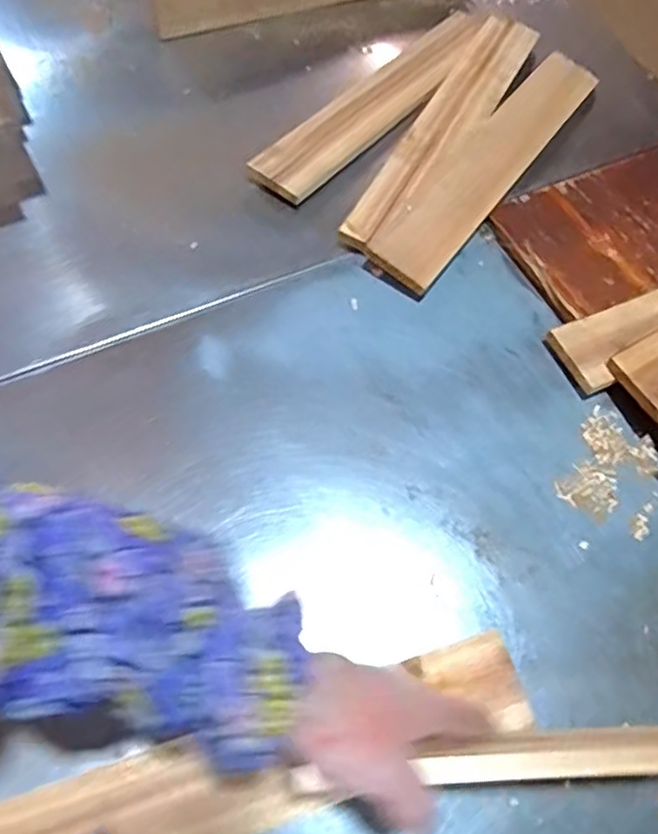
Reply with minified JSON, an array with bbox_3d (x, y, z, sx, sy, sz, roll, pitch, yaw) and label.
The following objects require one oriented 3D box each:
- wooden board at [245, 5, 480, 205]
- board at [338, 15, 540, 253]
[{"bbox_3d":[0.063,-0.414,0.820,0.076,0.025,0.413,39,69,16],"label":"wooden board"},{"bbox_3d":[0.153,-0.380,0.806,0.076,0.022,0.472,28,66,12],"label":"board"}]

